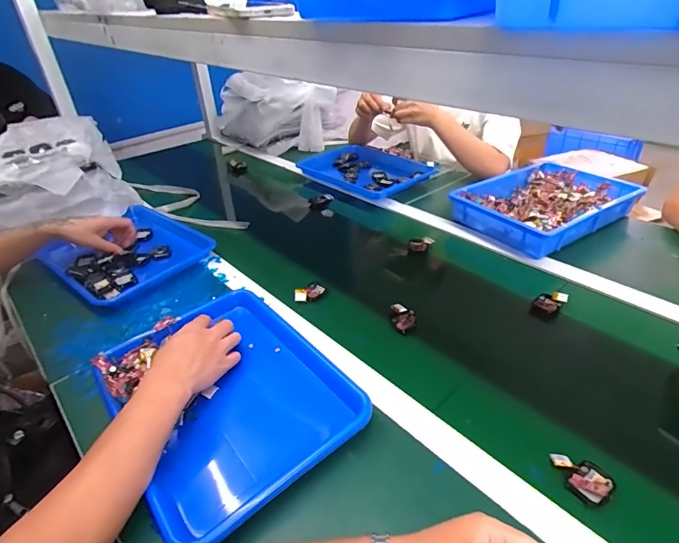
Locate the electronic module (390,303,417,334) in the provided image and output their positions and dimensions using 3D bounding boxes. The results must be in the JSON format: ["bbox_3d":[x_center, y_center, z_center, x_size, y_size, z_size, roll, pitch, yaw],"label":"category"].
[{"bbox_3d":[0.102,0.071,0.658,0.035,0.021,0.051,-11,35,-9],"label":"electronic module"}]

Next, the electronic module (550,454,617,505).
[{"bbox_3d":[0.261,0.219,0.447,0.044,0.012,0.057,-21,38,-23],"label":"electronic module"}]

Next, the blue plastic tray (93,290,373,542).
[{"bbox_3d":[-0.144,0.151,0.536,0.259,0.049,0.324,-27,40,-29],"label":"blue plastic tray"}]

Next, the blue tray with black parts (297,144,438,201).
[{"bbox_3d":[0.069,-0.291,1.177,0.254,0.040,0.361,-30,42,-32],"label":"blue tray with black parts"}]

